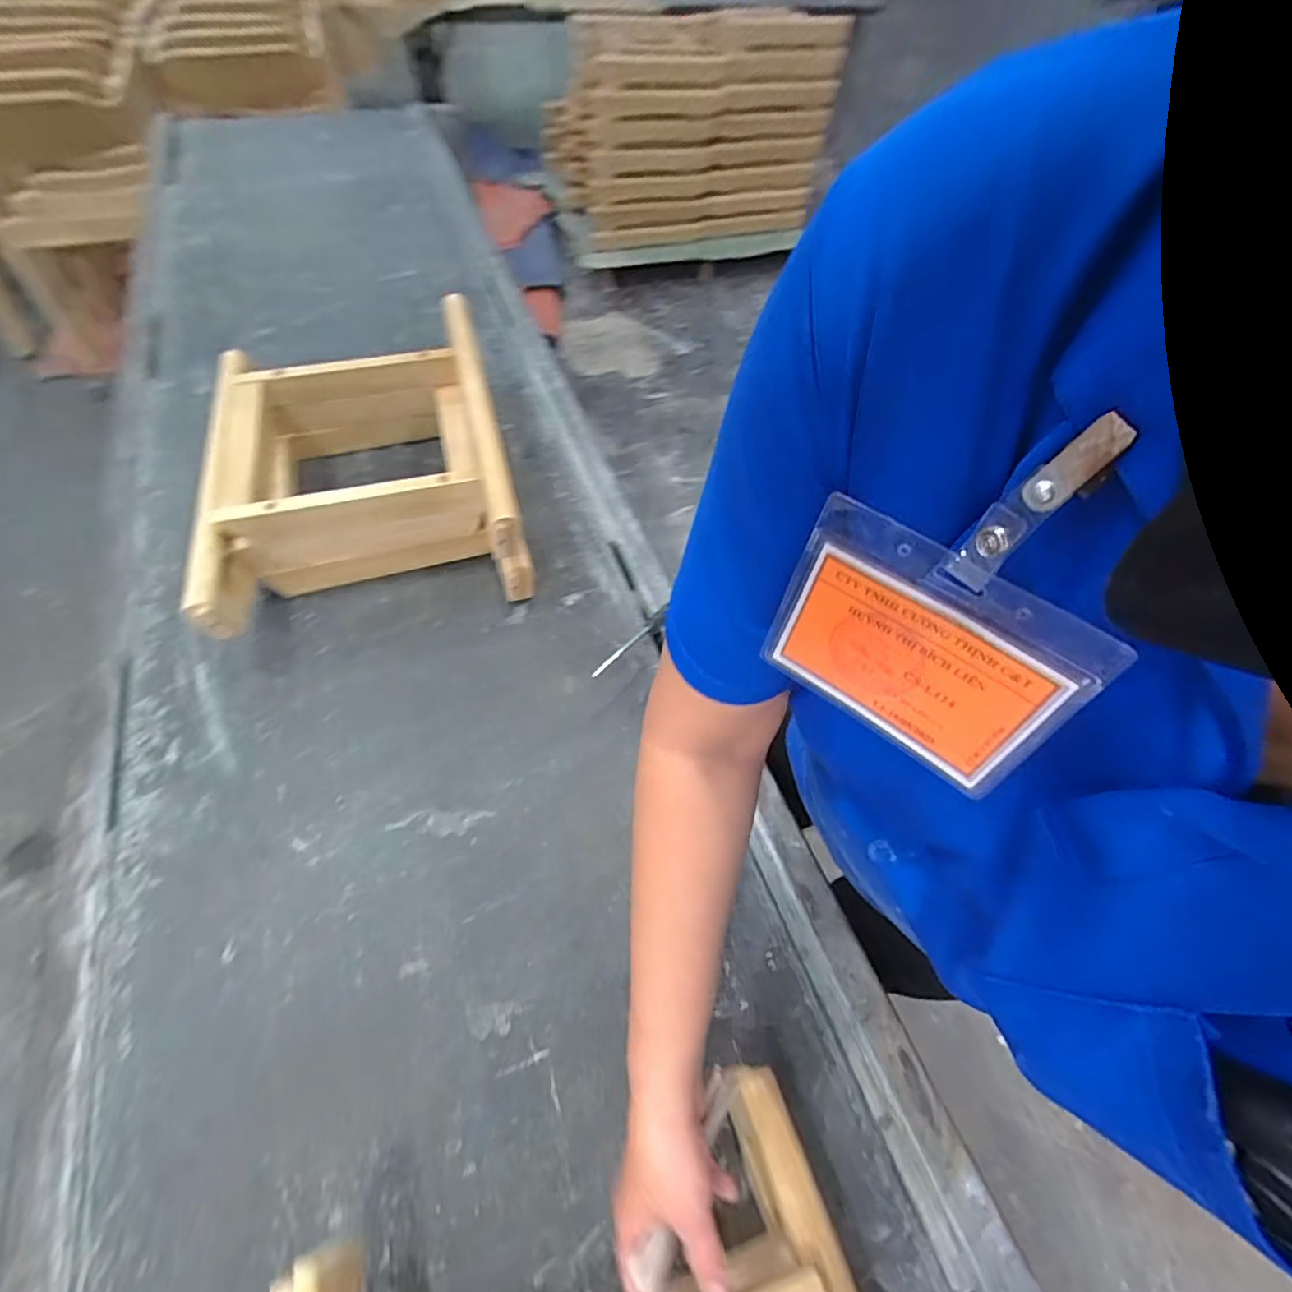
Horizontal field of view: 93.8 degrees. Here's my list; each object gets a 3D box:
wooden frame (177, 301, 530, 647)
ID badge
[{"bbox_3d":[-0.370,-0.233,0.792,0.348,0.173,0.443,-13,58,-12],"label":"wooden frame"},{"bbox_3d":[0.100,-0.013,0.203,0.097,0.129,0.005,35,49,21],"label":"ID badge"}]

